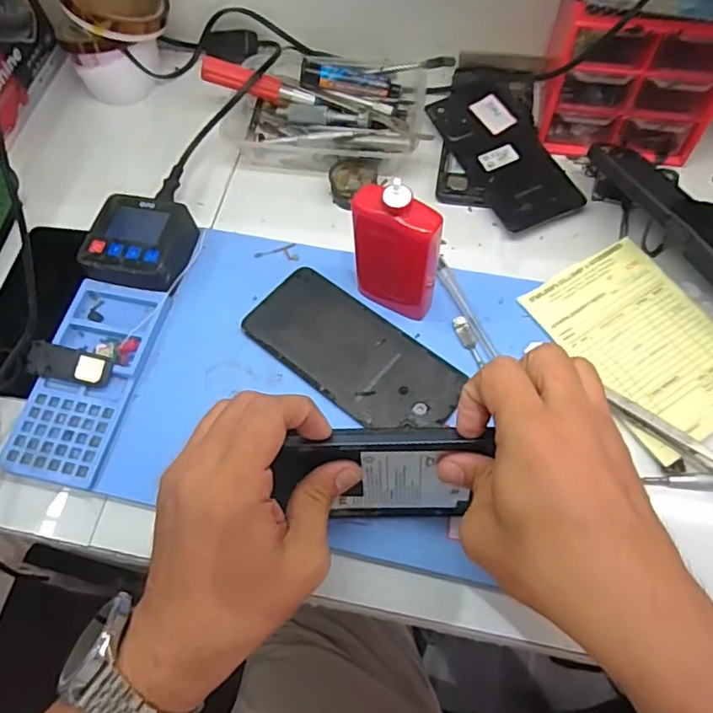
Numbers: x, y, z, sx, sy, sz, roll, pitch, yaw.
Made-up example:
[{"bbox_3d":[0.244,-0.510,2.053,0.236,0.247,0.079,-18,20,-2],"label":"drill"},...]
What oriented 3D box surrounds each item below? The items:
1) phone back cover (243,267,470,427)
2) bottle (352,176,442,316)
[{"bbox_3d":[-0.004,-0.003,0.411,0.158,0.011,0.072,37,71,19],"label":"phone back cover"},{"bbox_3d":[0.025,-0.067,0.386,0.059,0.114,0.021,21,67,13],"label":"bottle"}]

